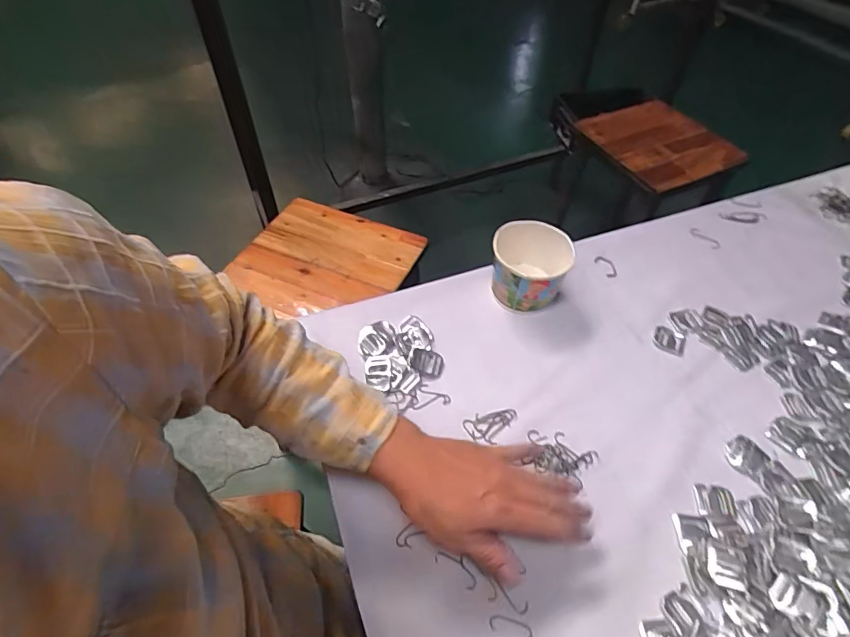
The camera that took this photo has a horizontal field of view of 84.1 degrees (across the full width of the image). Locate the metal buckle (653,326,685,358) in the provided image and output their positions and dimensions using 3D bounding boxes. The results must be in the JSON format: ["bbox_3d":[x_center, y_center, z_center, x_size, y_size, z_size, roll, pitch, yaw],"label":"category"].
[{"bbox_3d":[0.285,0.026,0.549,0.037,0.005,0.032,26,56,20],"label":"metal buckle"}]

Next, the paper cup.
[{"bbox_3d":[0.125,-0.060,0.567,0.087,0.084,0.088,0,51,0],"label":"paper cup"}]

